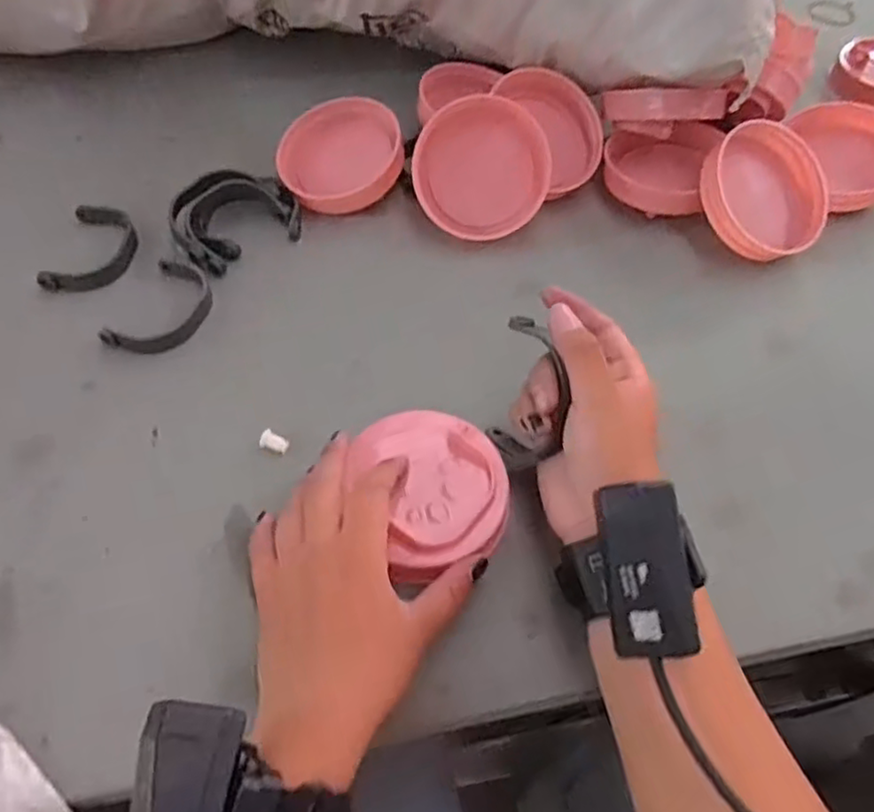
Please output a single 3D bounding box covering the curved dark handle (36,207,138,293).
[{"bbox_3d":[-0.242,-0.113,0.485,0.052,0.009,0.084,3,56,1],"label":"curved dark handle"}]

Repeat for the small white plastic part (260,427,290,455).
[{"bbox_3d":[-0.094,0.021,0.396,0.016,0.007,0.011,21,58,13],"label":"small white plastic part"}]

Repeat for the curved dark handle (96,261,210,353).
[{"bbox_3d":[-0.180,-0.063,0.452,0.047,0.013,0.074,18,57,11],"label":"curved dark handle"}]

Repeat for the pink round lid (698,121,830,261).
[{"bbox_3d":[0.233,-0.153,0.487,0.097,0.023,0.093,1,86,-21],"label":"pink round lid"}]

